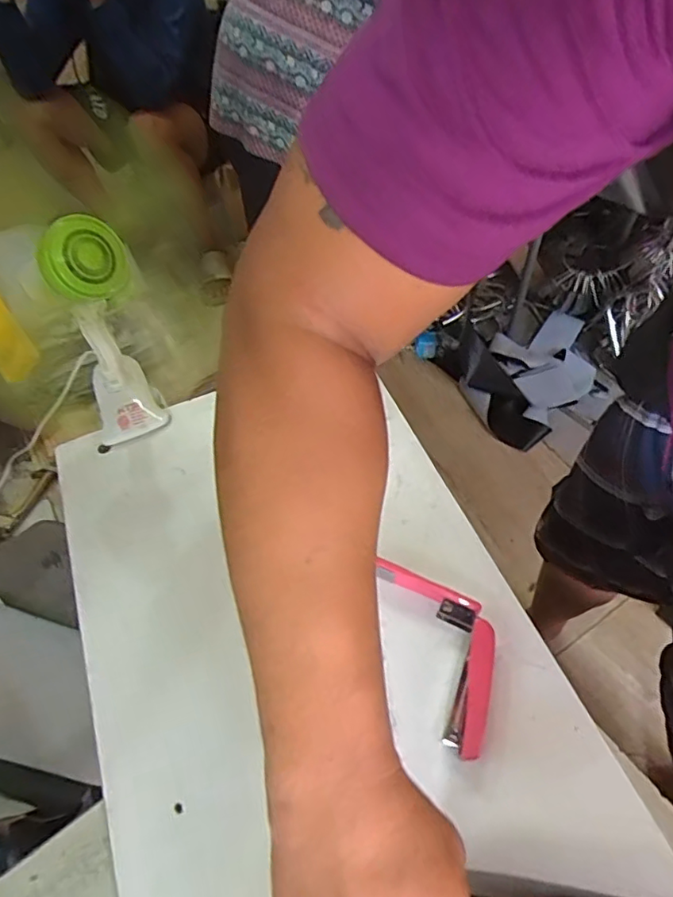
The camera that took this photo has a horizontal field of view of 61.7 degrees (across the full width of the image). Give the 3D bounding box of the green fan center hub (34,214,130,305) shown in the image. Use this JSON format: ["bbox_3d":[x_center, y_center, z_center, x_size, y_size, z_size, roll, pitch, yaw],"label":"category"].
[{"bbox_3d":[-0.225,-0.167,0.503,0.073,0.069,0.029,-44,23,-21],"label":"green fan center hub"}]

